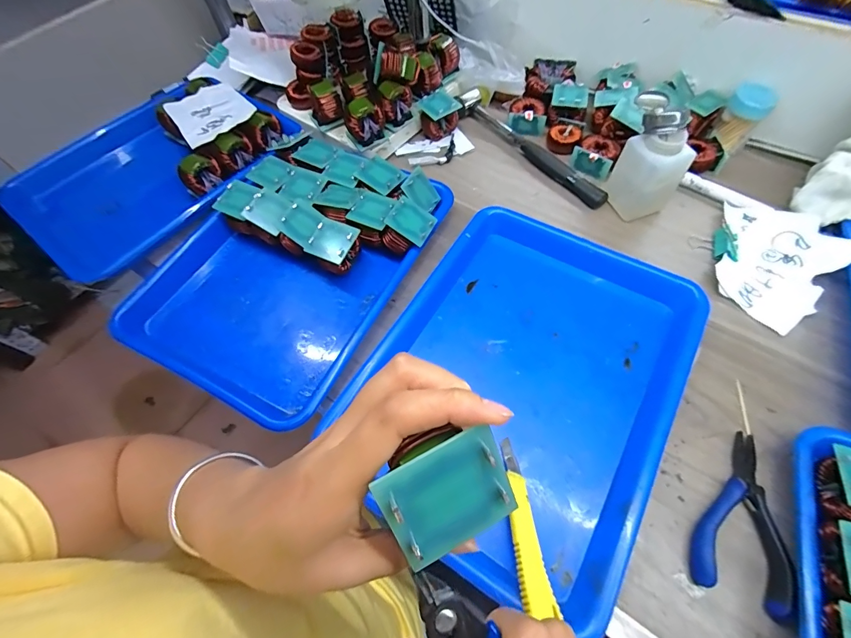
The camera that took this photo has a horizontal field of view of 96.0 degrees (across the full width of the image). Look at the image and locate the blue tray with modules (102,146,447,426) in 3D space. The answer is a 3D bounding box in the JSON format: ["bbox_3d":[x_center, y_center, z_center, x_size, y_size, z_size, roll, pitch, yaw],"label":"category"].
[{"bbox_3d":[-0.147,-0.070,0.426,0.243,0.052,0.332,28,67,17],"label":"blue tray with modules"}]

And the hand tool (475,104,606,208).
[{"bbox_3d":[0.144,-0.223,0.511,0.019,0.019,0.237,-33,64,-14],"label":"hand tool"}]

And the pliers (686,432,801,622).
[{"bbox_3d":[0.246,0.149,0.298,0.061,0.017,0.123,19,64,13],"label":"pliers"}]

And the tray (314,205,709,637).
[{"bbox_3d":[0.087,0.046,0.359,0.258,0.034,0.335,28,67,17],"label":"tray"}]

